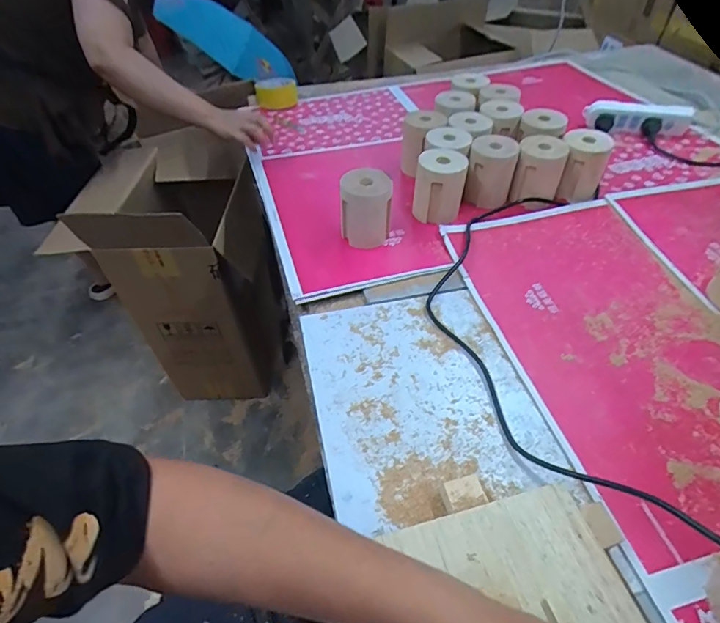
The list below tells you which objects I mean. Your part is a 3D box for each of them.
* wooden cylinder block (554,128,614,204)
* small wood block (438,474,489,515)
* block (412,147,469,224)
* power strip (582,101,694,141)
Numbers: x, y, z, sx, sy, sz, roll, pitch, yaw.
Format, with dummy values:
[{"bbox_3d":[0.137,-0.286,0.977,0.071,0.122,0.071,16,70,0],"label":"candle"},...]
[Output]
[{"bbox_3d":[0.390,-0.256,0.782,0.081,0.099,0.090,16,51,15],"label":"wooden cylinder block"},{"bbox_3d":[0.100,0.185,0.440,0.040,0.030,0.030,-12,50,-9],"label":"small wood block"},{"bbox_3d":[0.131,-0.207,0.731,0.077,0.101,0.077,9,50,9],"label":"block"},{"bbox_3d":[0.578,-0.398,0.933,0.204,0.059,0.052,14,50,13],"label":"power strip"}]

